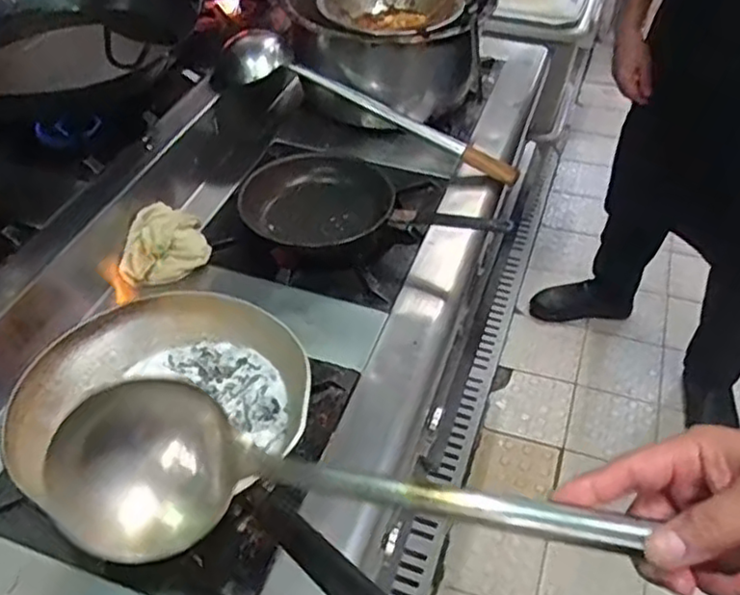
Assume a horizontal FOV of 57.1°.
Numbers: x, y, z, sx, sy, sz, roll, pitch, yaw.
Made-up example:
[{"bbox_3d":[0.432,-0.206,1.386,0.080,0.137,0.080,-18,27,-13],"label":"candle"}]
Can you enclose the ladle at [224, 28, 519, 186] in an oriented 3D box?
[{"bbox_3d":[-0.006,-0.293,1.049,0.499,0.062,0.111,26,50,2],"label":"ladle"}]

